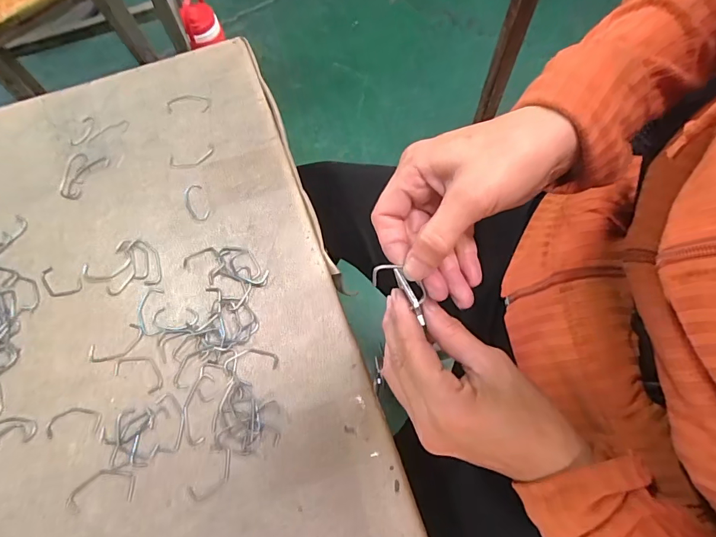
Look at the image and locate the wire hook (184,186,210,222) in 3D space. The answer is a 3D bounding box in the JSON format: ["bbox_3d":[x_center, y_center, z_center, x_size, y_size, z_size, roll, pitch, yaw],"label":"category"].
[{"bbox_3d":[-0.140,-0.057,0.369,0.018,0.004,0.037,-22,70,-7],"label":"wire hook"}]

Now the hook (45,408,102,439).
[{"bbox_3d":[-0.205,0.110,0.309,0.039,0.004,0.018,-7,69,-1],"label":"hook"}]

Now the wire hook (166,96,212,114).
[{"bbox_3d":[-0.159,-0.156,0.403,0.043,0.004,0.019,0,69,1],"label":"wire hook"}]

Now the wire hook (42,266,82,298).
[{"bbox_3d":[-0.239,0.012,0.342,0.036,0.004,0.020,20,71,9],"label":"wire hook"}]

